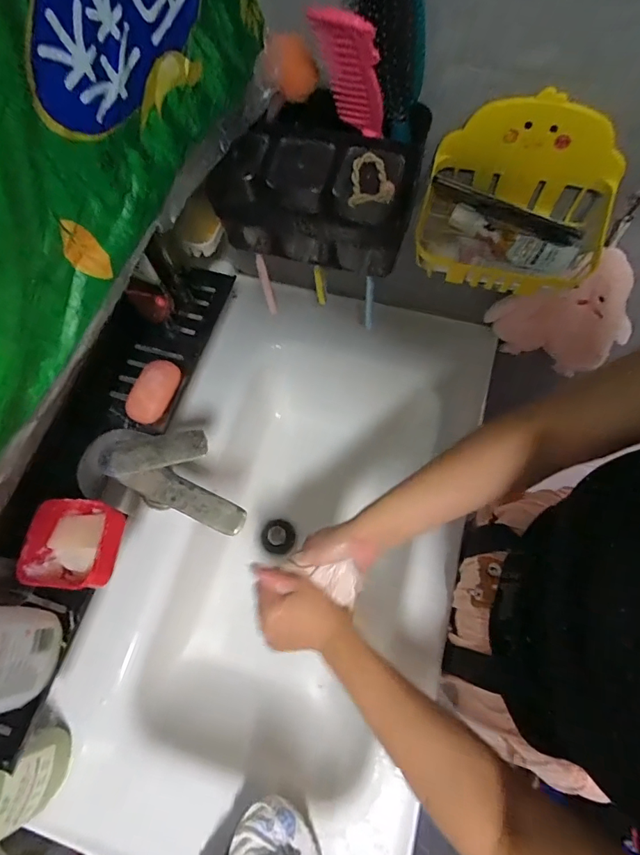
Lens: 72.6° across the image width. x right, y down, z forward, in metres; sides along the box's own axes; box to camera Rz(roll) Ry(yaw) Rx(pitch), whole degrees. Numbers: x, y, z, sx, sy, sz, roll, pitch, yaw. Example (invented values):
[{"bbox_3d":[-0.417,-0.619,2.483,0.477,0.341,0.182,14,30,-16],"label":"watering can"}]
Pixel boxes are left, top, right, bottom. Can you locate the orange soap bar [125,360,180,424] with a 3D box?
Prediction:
[{"bbox_3d":[-0.202,-0.044,0.530,0.048,0.020,0.078,17,70,9],"label":"orange soap bar"}]

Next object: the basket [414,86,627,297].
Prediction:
[{"bbox_3d":[0.215,-0.232,0.463,0.205,0.135,0.117,14,69,7],"label":"basket"}]

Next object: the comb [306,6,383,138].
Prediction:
[{"bbox_3d":[0.029,-0.307,0.384,0.050,0.129,0.008,17,93,13],"label":"comb"}]

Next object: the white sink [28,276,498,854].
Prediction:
[{"bbox_3d":[-0.049,0.169,0.687,0.484,0.178,0.796,15,69,8],"label":"white sink"}]

